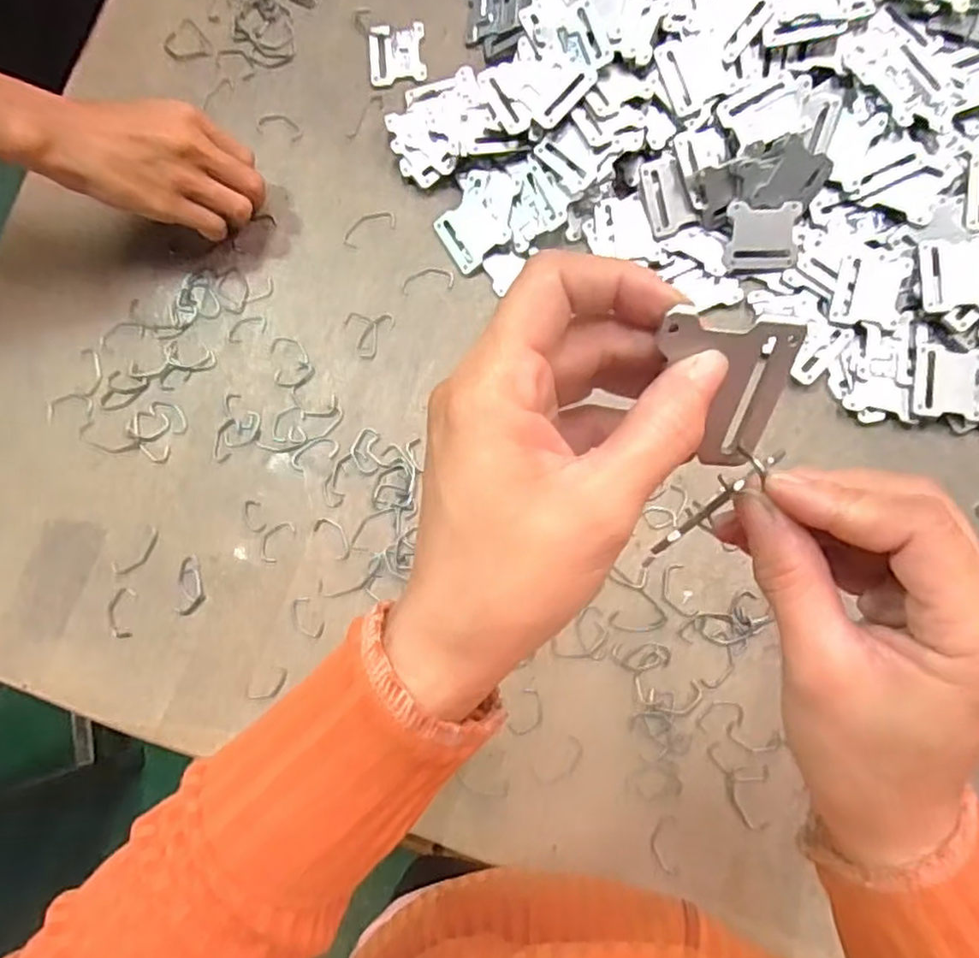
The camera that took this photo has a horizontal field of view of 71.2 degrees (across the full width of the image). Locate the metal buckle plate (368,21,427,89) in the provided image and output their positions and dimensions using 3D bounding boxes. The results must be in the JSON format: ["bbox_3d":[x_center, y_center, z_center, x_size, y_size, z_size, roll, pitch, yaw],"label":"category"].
[{"bbox_3d":[-0.072,-0.331,0.531,0.043,0.004,0.051,-5,82,3],"label":"metal buckle plate"}]

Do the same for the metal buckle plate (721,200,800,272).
[{"bbox_3d":[0.188,-0.167,0.472,0.047,0.005,0.044,1,105,3],"label":"metal buckle plate"}]

